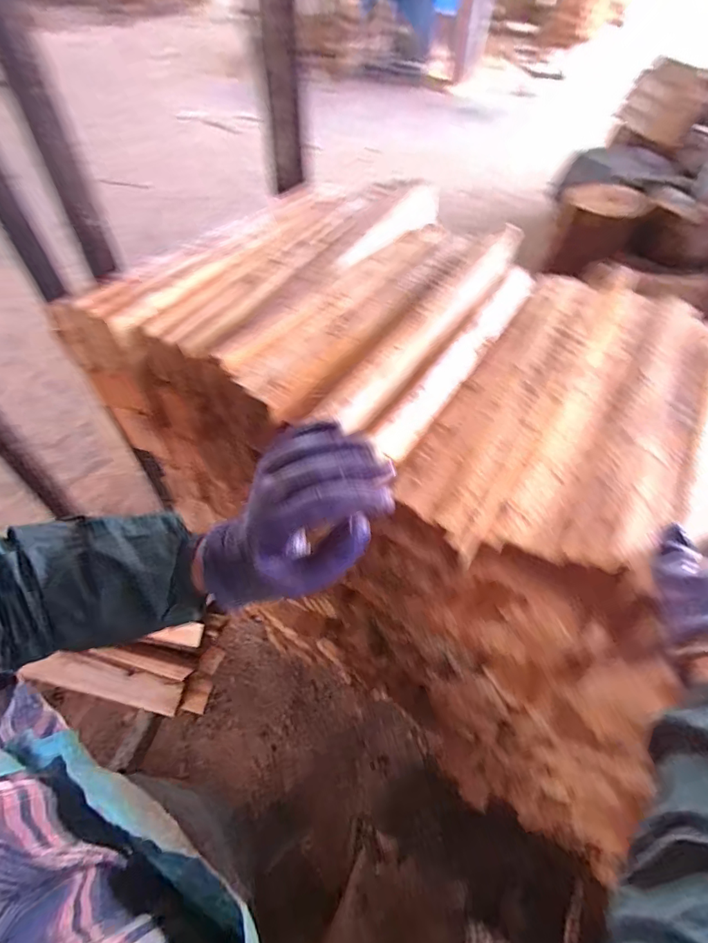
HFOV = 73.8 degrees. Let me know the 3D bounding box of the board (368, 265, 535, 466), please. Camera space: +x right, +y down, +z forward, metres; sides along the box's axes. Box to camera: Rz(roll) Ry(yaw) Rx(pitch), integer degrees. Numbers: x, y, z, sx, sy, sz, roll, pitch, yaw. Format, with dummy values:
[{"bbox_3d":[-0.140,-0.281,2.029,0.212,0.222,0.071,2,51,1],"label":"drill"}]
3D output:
[{"bbox_3d":[0.147,-0.160,0.607,0.036,0.027,0.442,27,54,19],"label":"board"}]

